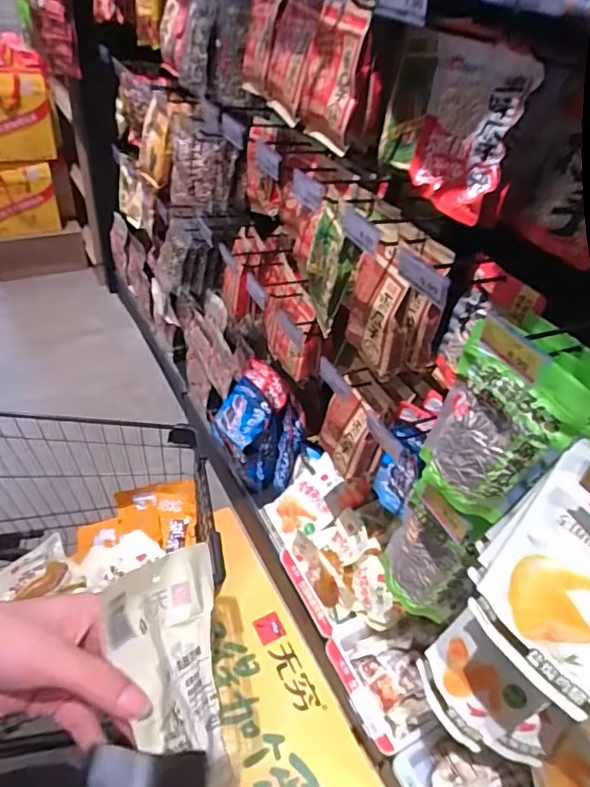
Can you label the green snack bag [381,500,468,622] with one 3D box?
[{"bbox_3d":[0.213,0.292,0.910,0.062,0.153,0.146,-19,47,-27],"label":"green snack bag"}]

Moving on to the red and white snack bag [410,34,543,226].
[{"bbox_3d":[0.251,-0.391,0.784,0.055,0.209,0.171,-6,43,-16],"label":"red and white snack bag"}]

